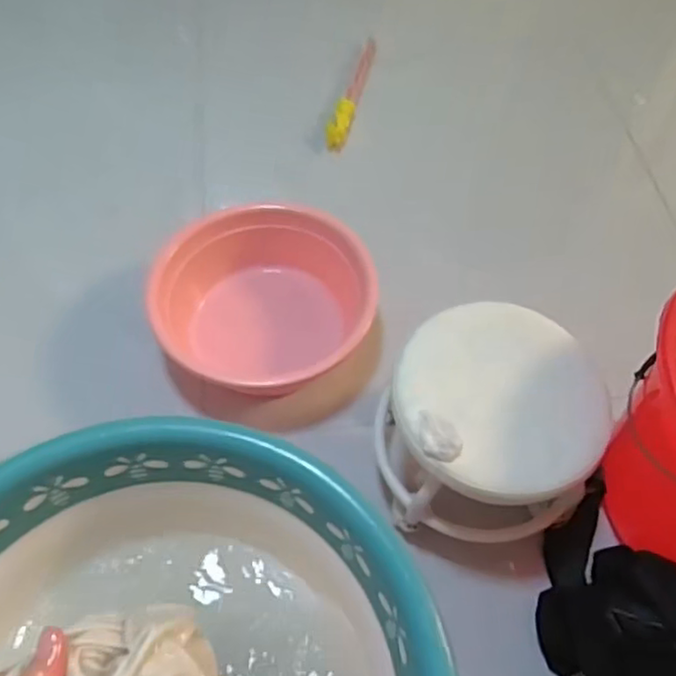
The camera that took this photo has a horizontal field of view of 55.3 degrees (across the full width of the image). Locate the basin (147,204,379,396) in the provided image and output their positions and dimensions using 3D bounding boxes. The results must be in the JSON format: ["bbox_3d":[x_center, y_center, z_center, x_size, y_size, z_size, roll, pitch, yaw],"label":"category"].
[{"bbox_3d":[-0.102,-0.048,0.895,0.264,0.136,0.261,1,57,-1],"label":"basin"}]

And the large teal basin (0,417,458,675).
[{"bbox_3d":[-0.122,0.240,0.407,0.343,0.116,0.344,1,57,-1],"label":"large teal basin"}]

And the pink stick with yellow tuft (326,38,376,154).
[{"bbox_3d":[0.029,-0.488,1.275,0.046,0.045,0.332,11,58,6],"label":"pink stick with yellow tuft"}]

